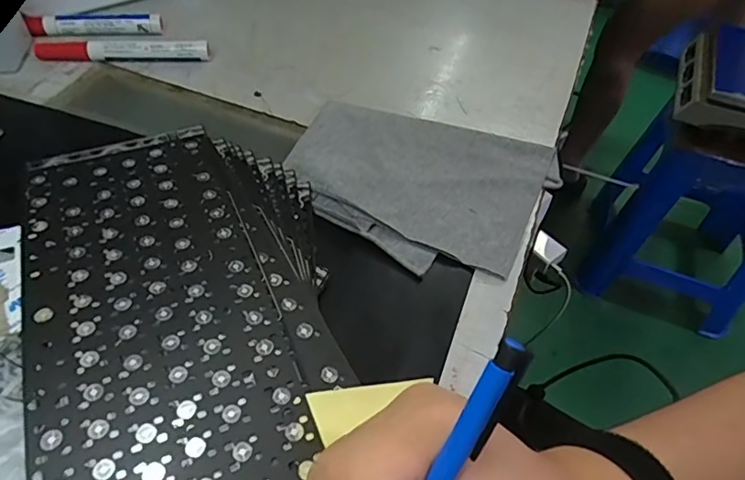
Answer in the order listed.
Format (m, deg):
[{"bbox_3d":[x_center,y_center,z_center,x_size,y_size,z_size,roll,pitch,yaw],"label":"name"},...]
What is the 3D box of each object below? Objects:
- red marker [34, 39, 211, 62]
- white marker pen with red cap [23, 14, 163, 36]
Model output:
[{"bbox_3d":[-0.212,-0.160,0.445,0.140,0.019,0.013,-1,50,-3],"label":"red marker"},{"bbox_3d":[-0.245,-0.189,0.465,0.109,0.017,0.013,-5,50,-7],"label":"white marker pen with red cap"}]

